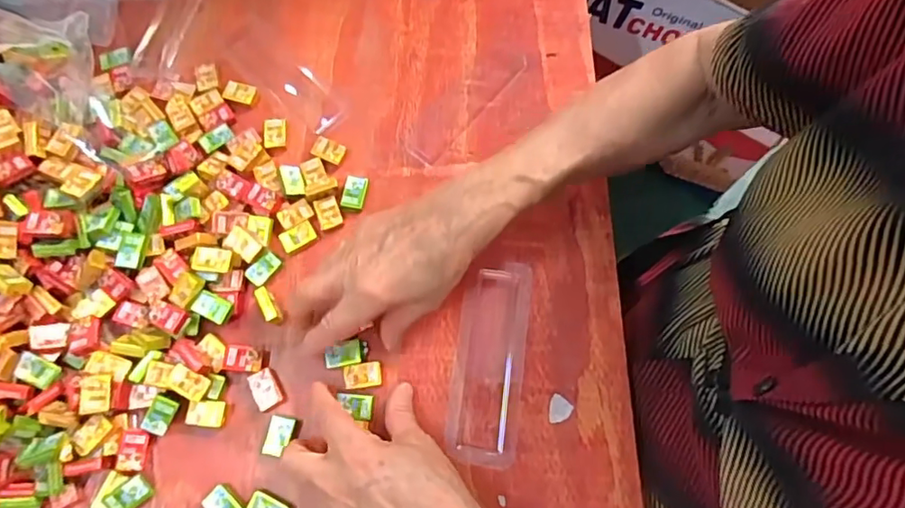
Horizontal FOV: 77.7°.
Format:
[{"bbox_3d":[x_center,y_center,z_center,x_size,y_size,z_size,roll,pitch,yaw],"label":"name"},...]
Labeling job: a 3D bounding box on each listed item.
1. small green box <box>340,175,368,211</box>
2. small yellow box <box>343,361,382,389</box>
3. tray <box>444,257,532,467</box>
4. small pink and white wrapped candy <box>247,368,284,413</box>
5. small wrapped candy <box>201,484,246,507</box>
[{"bbox_3d":[-0.075,-0.047,0.429,0.018,0.007,0.025,9,72,4],"label":"small green box"},{"bbox_3d":[-0.062,0.083,0.386,0.026,0.006,0.017,-7,72,-2],"label":"small yellow box"},{"bbox_3d":[0.026,0.073,0.390,0.047,0.007,0.135,7,72,3],"label":"tray"},{"bbox_3d":[-0.128,0.092,0.385,0.018,0.005,0.027,-24,70,-25],"label":"small pink and white wrapped candy"},{"bbox_3d":[-0.148,0.164,0.364,0.026,0.009,0.018,38,76,12],"label":"small wrapped candy"}]

